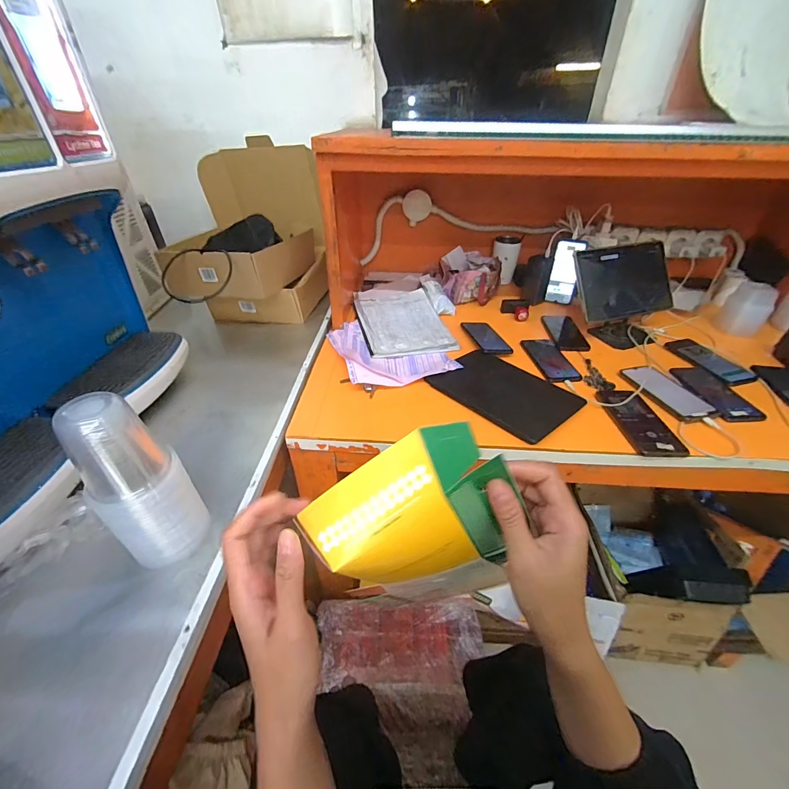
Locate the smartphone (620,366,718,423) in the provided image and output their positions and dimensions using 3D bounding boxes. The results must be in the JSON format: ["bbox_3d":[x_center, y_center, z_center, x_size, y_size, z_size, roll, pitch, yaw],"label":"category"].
[{"bbox_3d":[0.520,-0.008,0.709,0.073,0.011,0.175,-8,38,-11],"label":"smartphone"}]

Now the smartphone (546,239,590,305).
[{"bbox_3d":[0.476,-0.339,1.030,0.012,0.171,0.079,-25,39,-38],"label":"smartphone"}]

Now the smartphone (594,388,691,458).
[{"bbox_3d":[0.431,0.040,0.655,0.083,0.016,0.178,-1,37,0],"label":"smartphone"}]

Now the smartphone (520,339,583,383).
[{"bbox_3d":[0.349,-0.079,0.824,0.079,0.013,0.178,-3,37,-4],"label":"smartphone"}]

